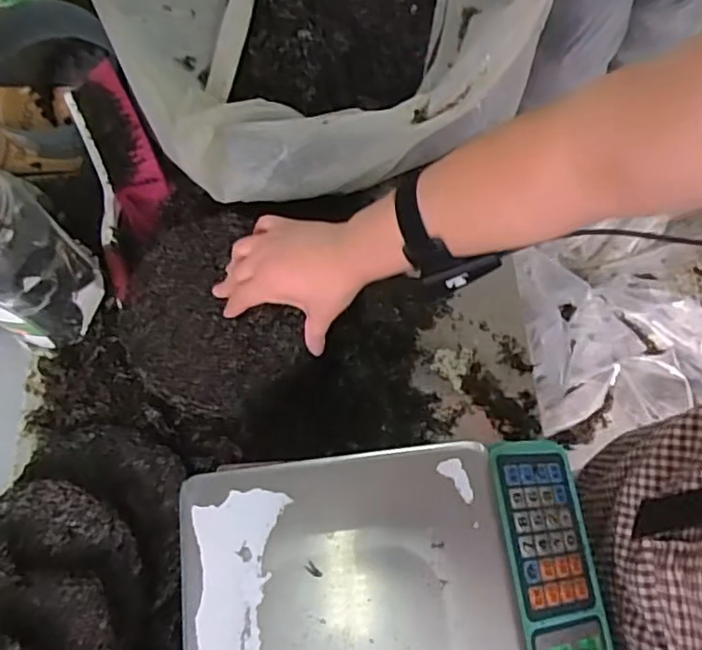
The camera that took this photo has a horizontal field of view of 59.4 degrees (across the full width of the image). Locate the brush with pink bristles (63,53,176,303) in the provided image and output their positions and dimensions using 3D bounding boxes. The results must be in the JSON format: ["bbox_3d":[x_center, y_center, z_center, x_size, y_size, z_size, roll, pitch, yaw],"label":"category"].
[{"bbox_3d":[-0.271,-0.176,0.741,0.087,0.048,0.316,-18,71,-4],"label":"brush with pink bristles"}]

